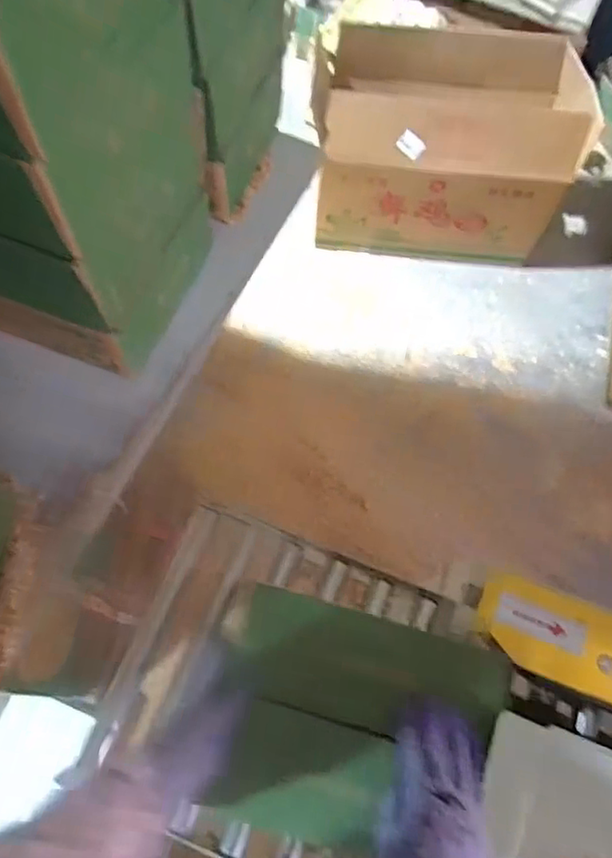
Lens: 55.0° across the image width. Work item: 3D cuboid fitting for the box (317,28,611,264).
[{"bbox_3d":[0.352,-0.772,1.552,0.600,0.437,0.485,4,65,0],"label":"box"}]

